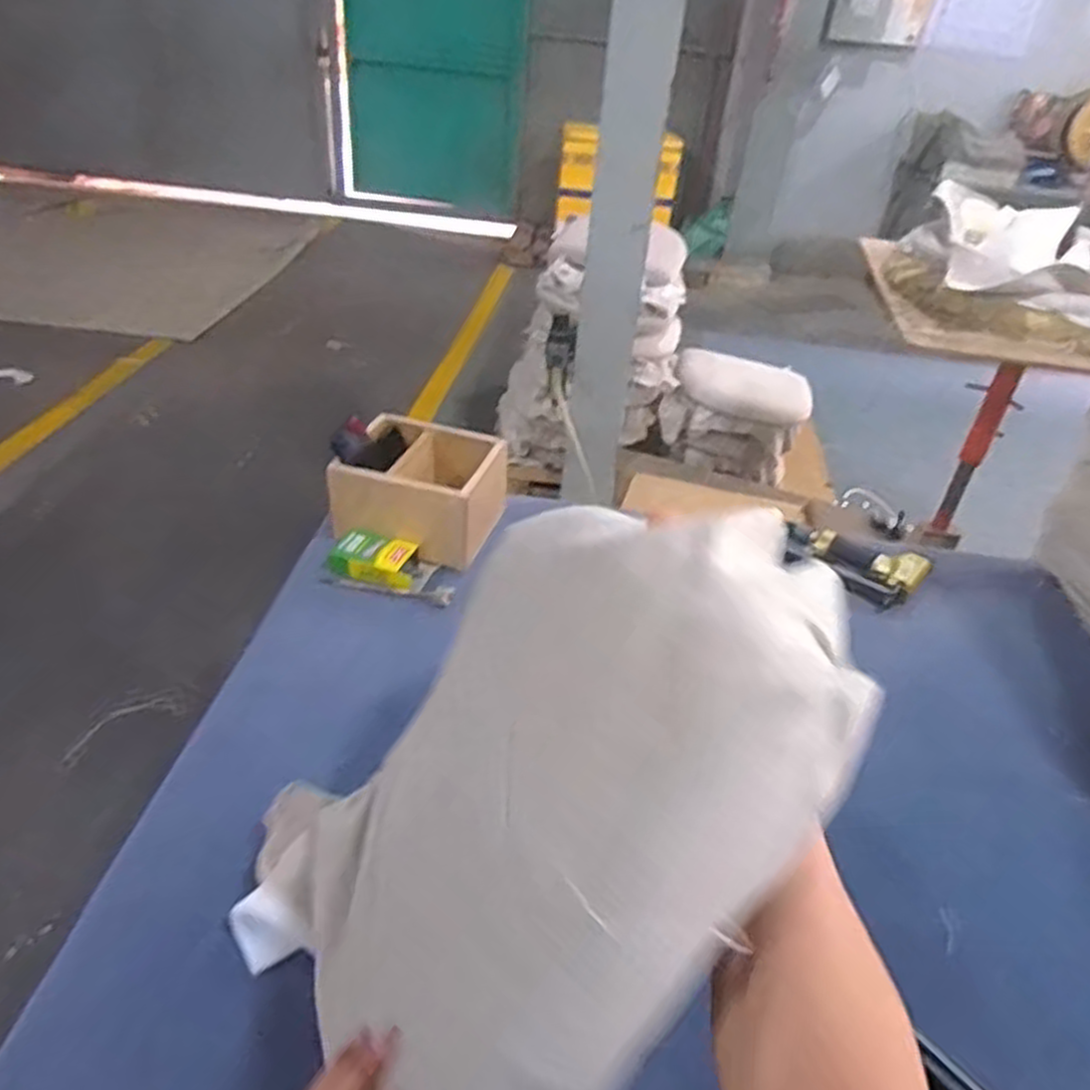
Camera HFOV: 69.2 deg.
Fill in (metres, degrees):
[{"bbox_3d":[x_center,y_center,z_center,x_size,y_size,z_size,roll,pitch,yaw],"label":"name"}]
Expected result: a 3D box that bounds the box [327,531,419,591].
[{"bbox_3d":[-0.250,0.023,1.173,0.134,0.035,0.085,17,38,14],"label":"box"}]

